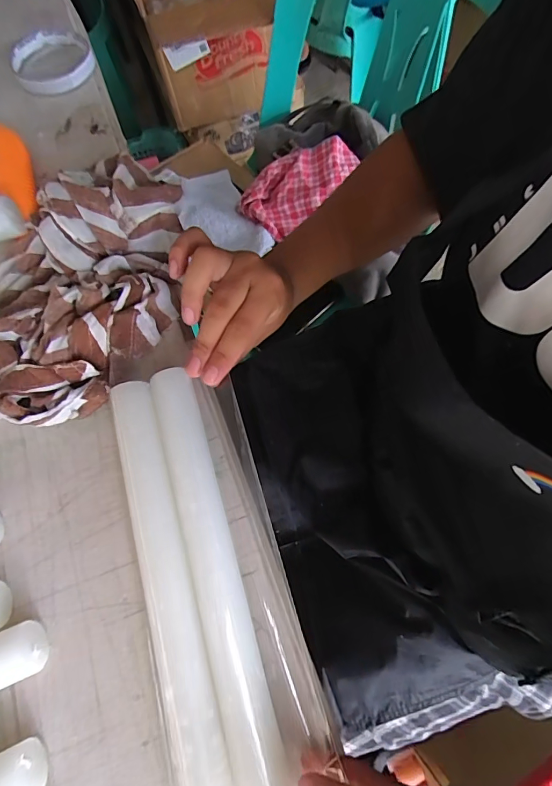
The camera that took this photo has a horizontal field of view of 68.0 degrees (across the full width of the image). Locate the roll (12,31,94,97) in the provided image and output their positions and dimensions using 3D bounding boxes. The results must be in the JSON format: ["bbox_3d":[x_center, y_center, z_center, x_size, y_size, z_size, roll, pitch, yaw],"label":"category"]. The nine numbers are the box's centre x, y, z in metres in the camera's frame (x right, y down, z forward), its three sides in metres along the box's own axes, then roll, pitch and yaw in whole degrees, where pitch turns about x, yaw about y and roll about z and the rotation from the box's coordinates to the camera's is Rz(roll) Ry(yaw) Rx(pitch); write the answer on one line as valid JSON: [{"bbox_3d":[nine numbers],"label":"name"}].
[{"bbox_3d":[-0.216,-0.321,0.396,0.074,0.018,0.073,-1,71,3],"label":"roll"}]

